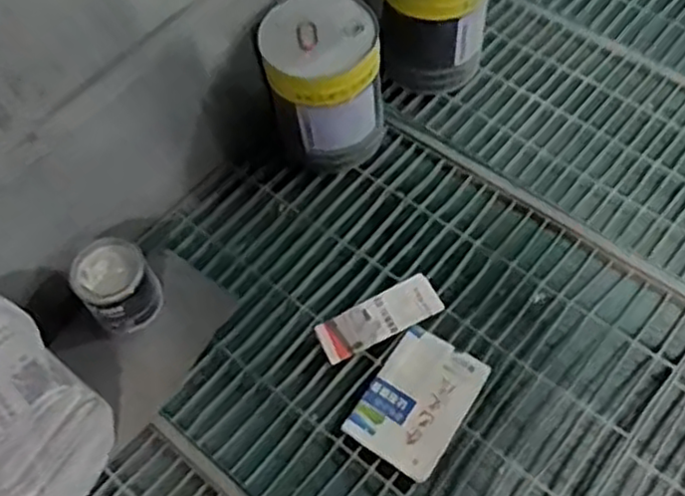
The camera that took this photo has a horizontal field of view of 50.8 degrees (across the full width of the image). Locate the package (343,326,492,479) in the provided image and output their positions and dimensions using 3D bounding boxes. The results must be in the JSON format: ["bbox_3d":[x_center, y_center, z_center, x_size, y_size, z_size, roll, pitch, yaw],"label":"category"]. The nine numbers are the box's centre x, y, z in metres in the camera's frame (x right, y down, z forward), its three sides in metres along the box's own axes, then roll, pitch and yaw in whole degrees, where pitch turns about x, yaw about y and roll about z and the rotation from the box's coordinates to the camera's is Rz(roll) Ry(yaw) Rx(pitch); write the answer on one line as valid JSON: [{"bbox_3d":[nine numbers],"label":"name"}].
[{"bbox_3d":[0.161,0.326,1.537,0.203,0.026,0.287,30,65,21],"label":"package"}]

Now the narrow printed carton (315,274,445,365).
[{"bbox_3d":[0.082,0.161,1.648,0.282,0.018,0.115,-27,56,-4],"label":"narrow printed carton"}]

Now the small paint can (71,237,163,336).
[{"bbox_3d":[-0.507,0.080,1.615,0.155,0.149,0.167,-2,58,3],"label":"small paint can"}]

